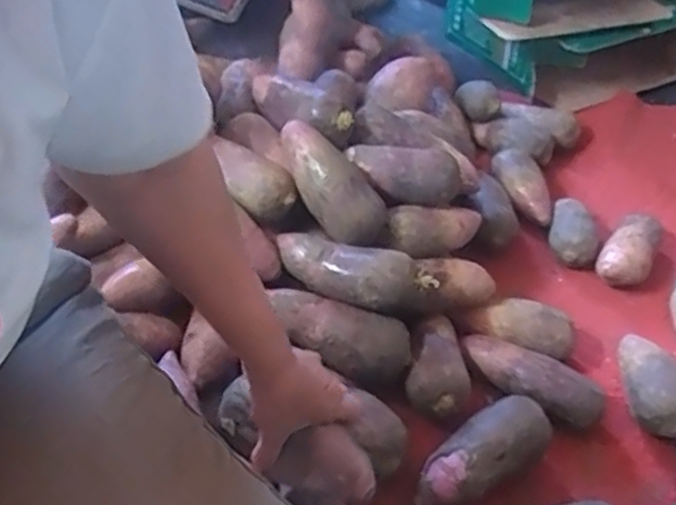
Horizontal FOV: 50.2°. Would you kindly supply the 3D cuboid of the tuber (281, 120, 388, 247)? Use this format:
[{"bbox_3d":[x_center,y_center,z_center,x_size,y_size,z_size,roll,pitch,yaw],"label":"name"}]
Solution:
[{"bbox_3d":[-0.007,-0.086,0.848,0.071,0.058,0.171,-35,86,-33],"label":"tuber"}]

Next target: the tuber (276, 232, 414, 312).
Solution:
[{"bbox_3d":[0.004,0.021,0.816,0.158,0.054,0.059,15,45,10],"label":"tuber"}]

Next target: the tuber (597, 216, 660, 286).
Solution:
[{"bbox_3d":[0.416,0.001,1.029,0.068,0.062,0.122,29,49,23],"label":"tuber"}]

